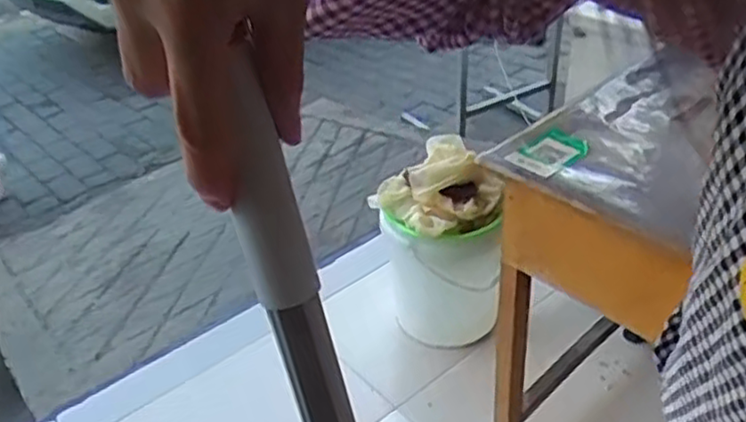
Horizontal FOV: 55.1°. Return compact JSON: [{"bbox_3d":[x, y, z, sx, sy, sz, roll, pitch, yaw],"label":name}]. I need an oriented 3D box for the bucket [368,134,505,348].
[{"bbox_3d":[0.154,0.080,1.639,0.274,0.423,0.286,0,36,5],"label":"bucket"}]

